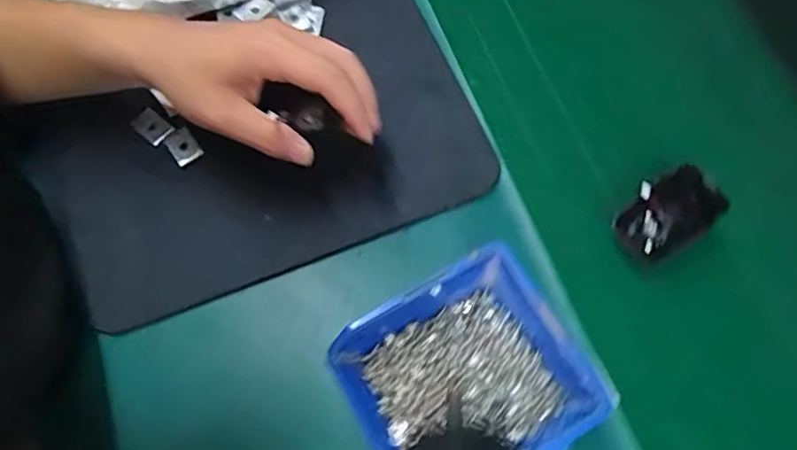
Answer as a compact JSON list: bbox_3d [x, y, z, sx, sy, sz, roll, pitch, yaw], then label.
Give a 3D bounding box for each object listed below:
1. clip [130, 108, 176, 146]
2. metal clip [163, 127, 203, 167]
[{"bbox_3d":[-0.180,-0.072,0.428,0.027,0.004,0.020,37,73,14],"label":"clip"},{"bbox_3d":[-0.155,-0.057,0.422,0.018,0.004,0.028,-36,72,-13],"label":"metal clip"}]

